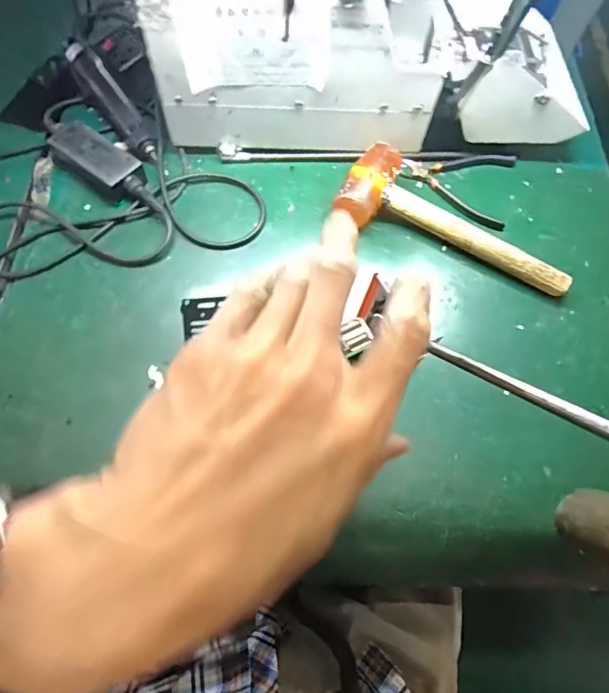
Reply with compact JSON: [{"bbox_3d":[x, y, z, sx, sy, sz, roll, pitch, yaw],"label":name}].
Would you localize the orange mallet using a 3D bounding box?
[{"bbox_3d":[0.183,-0.152,0.531,0.281,0.050,0.105,22,69,8],"label":"orange mallet"}]

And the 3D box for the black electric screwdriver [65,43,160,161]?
[{"bbox_3d":[-0.246,-0.311,0.575,0.041,0.039,0.197,-34,72,-14],"label":"black electric screwdriver"}]

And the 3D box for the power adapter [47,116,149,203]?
[{"bbox_3d":[-0.248,-0.224,0.548,0.142,0.030,0.060,36,71,13],"label":"power adapter"}]

